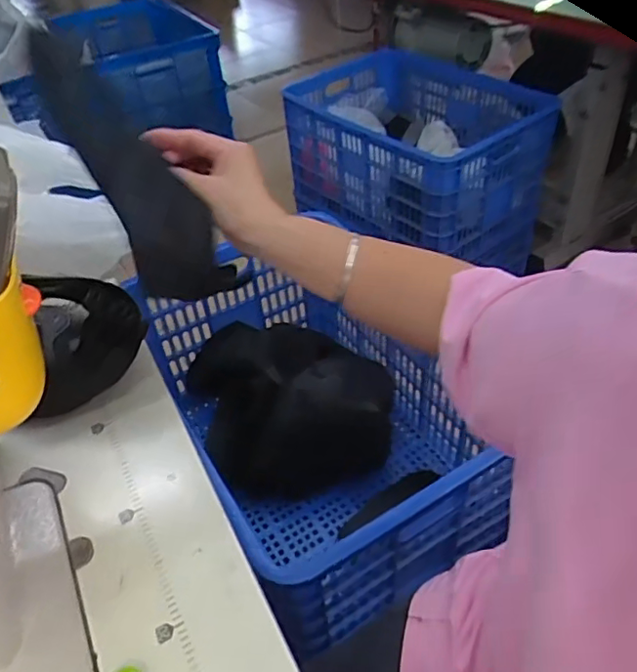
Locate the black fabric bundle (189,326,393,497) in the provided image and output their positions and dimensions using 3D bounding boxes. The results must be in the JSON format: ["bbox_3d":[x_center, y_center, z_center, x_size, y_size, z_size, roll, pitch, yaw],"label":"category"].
[{"bbox_3d":[-0.042,0.110,1.040,0.321,0.120,0.321,-3,43,3],"label":"black fabric bundle"}]

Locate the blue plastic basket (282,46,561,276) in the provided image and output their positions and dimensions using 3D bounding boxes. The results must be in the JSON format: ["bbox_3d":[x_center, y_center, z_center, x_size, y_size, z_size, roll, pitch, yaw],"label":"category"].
[{"bbox_3d":[0.237,-0.458,1.530,0.444,0.366,0.604,-33,50,-26],"label":"blue plastic basket"}]

